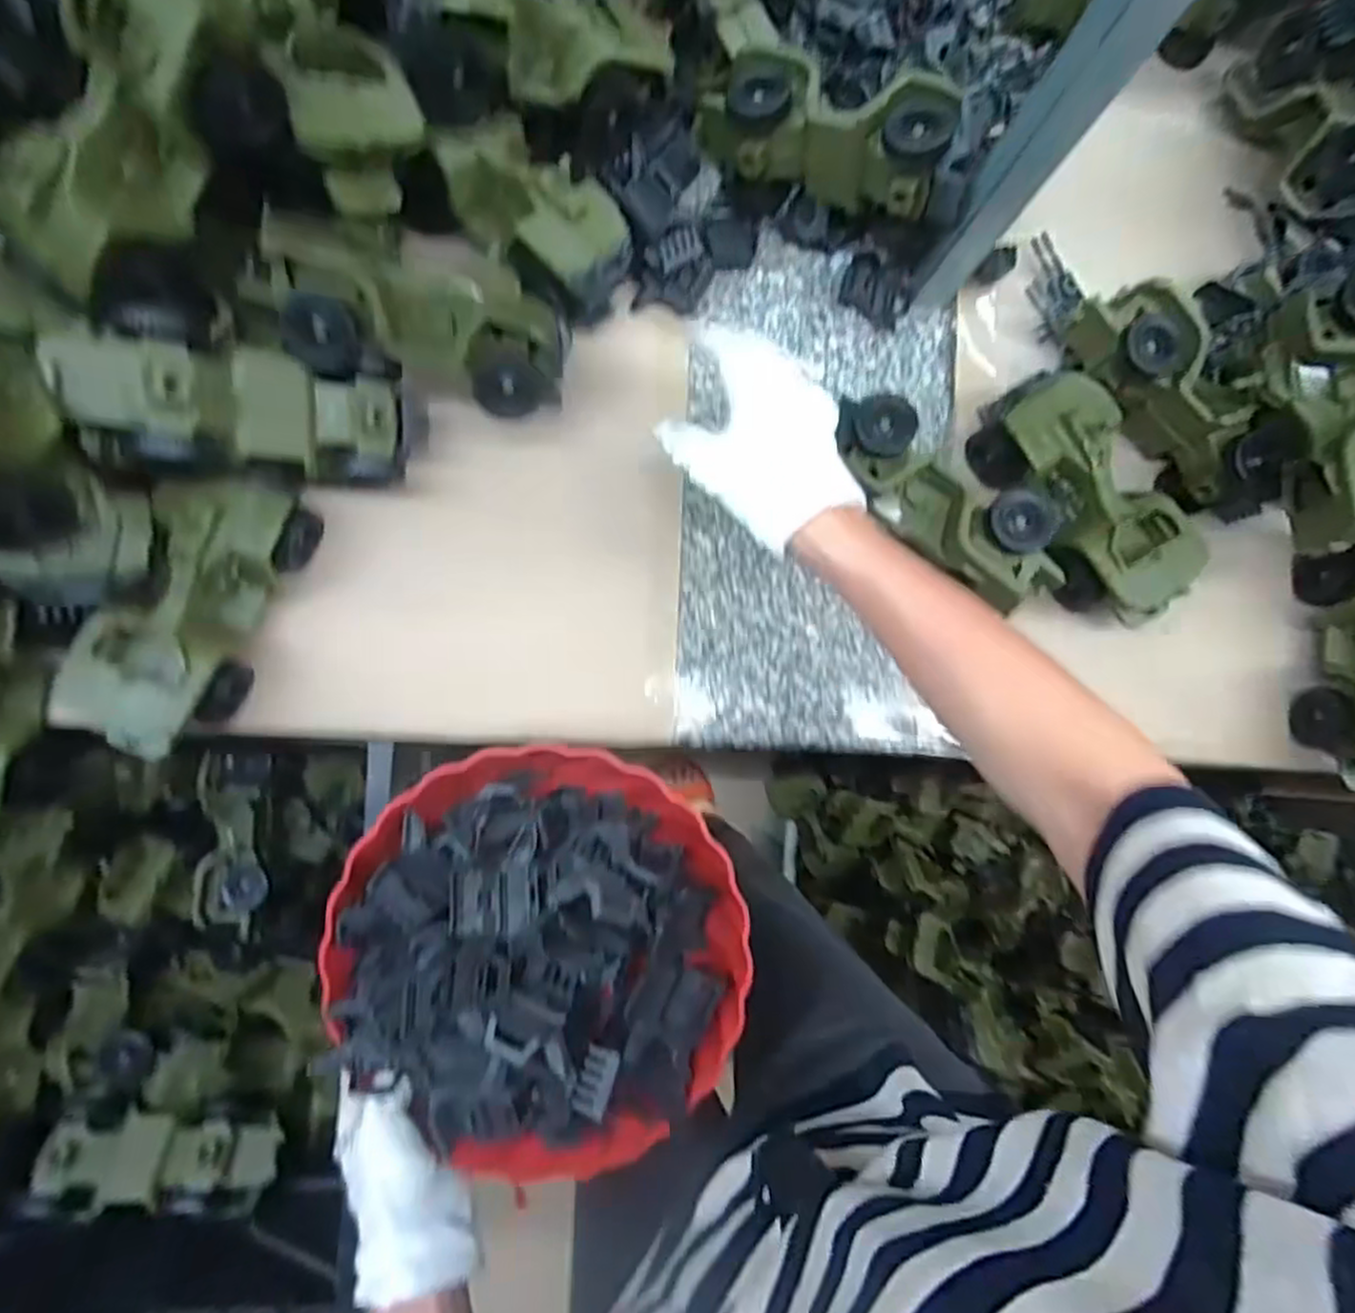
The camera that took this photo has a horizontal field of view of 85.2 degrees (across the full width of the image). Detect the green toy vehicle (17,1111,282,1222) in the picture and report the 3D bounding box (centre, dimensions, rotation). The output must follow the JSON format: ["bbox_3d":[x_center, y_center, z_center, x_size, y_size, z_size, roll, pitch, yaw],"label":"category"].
[{"bbox_3d":[-0.438,0.428,0.625,0.178,0.047,0.069,9,83,-5],"label":"green toy vehicle"}]

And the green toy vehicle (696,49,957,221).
[{"bbox_3d":[0.100,-0.370,0.522,0.184,0.074,0.069,25,81,17],"label":"green toy vehicle"}]

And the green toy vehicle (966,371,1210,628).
[{"bbox_3d":[0.301,-0.116,0.539,0.077,0.073,0.195,-29,87,-8],"label":"green toy vehicle"}]

